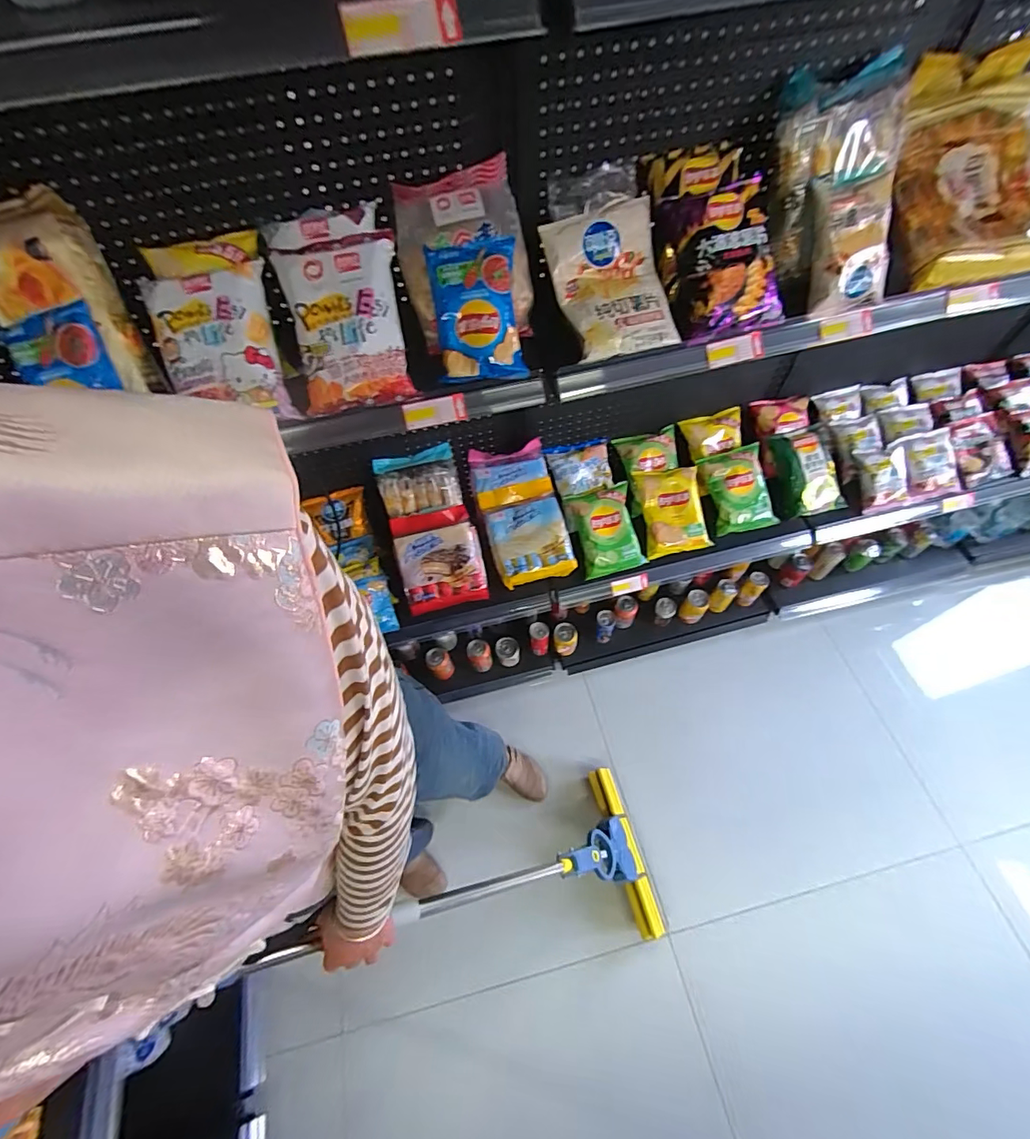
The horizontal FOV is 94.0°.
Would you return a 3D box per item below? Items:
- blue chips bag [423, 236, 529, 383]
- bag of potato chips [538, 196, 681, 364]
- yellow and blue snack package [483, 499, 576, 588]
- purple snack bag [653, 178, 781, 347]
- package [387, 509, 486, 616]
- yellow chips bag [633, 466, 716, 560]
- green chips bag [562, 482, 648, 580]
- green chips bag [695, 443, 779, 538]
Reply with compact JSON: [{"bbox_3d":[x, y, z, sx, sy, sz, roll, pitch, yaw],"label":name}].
[{"bbox_3d":[-0.057,-0.383,0.718,0.125,0.188,0.050,-8,15,-9],"label":"blue chips bag"},{"bbox_3d":[0.150,-0.440,0.743,0.162,0.029,0.215,-18,92,-5],"label":"bag of potato chips"},{"bbox_3d":[0.039,-0.065,1.180,0.185,0.050,0.186,-15,85,-6],"label":"yellow and blue snack package"},{"bbox_3d":[0.320,-0.478,0.754,0.168,0.082,0.215,-14,102,-4],"label":"purple snack bag"},{"bbox_3d":[-0.177,-0.023,1.142,0.189,0.045,0.230,-13,91,-3],"label":"package"},{"bbox_3d":[0.400,-0.152,1.226,0.158,0.050,0.222,-11,89,12],"label":"yellow chips bag"},{"bbox_3d":[0.227,-0.096,1.208,0.160,0.055,0.211,-15,93,2],"label":"green chips bag"},{"bbox_3d":[0.575,-0.201,1.237,0.158,0.037,0.212,-16,90,5],"label":"green chips bag"}]

